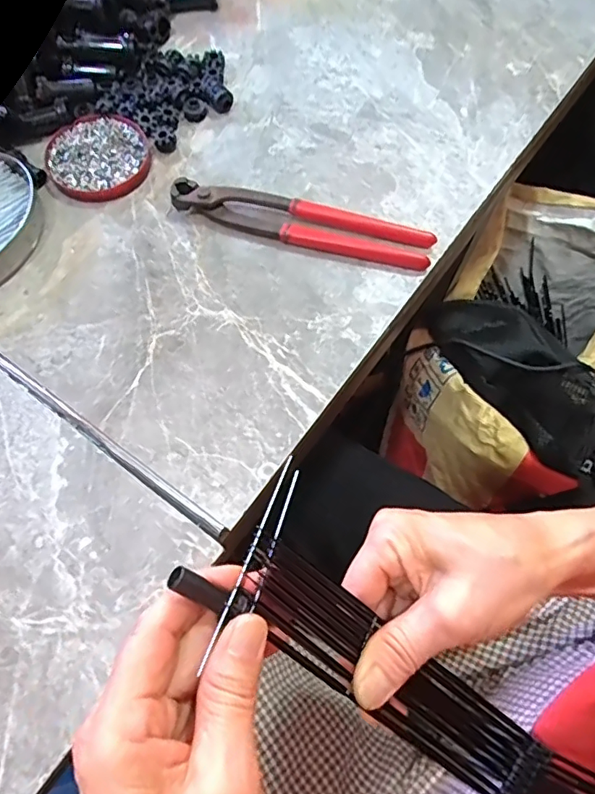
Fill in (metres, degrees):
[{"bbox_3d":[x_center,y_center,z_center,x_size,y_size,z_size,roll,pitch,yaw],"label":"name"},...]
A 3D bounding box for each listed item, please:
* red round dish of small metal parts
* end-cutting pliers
[{"bbox_3d":[-0.163,-0.195,0.437,0.080,0.013,0.078,0,67,-1],"label":"red round dish of small metal parts"},{"bbox_3d":[0.003,-0.133,0.408,0.198,0.017,0.035,14,67,5],"label":"end-cutting pliers"}]

